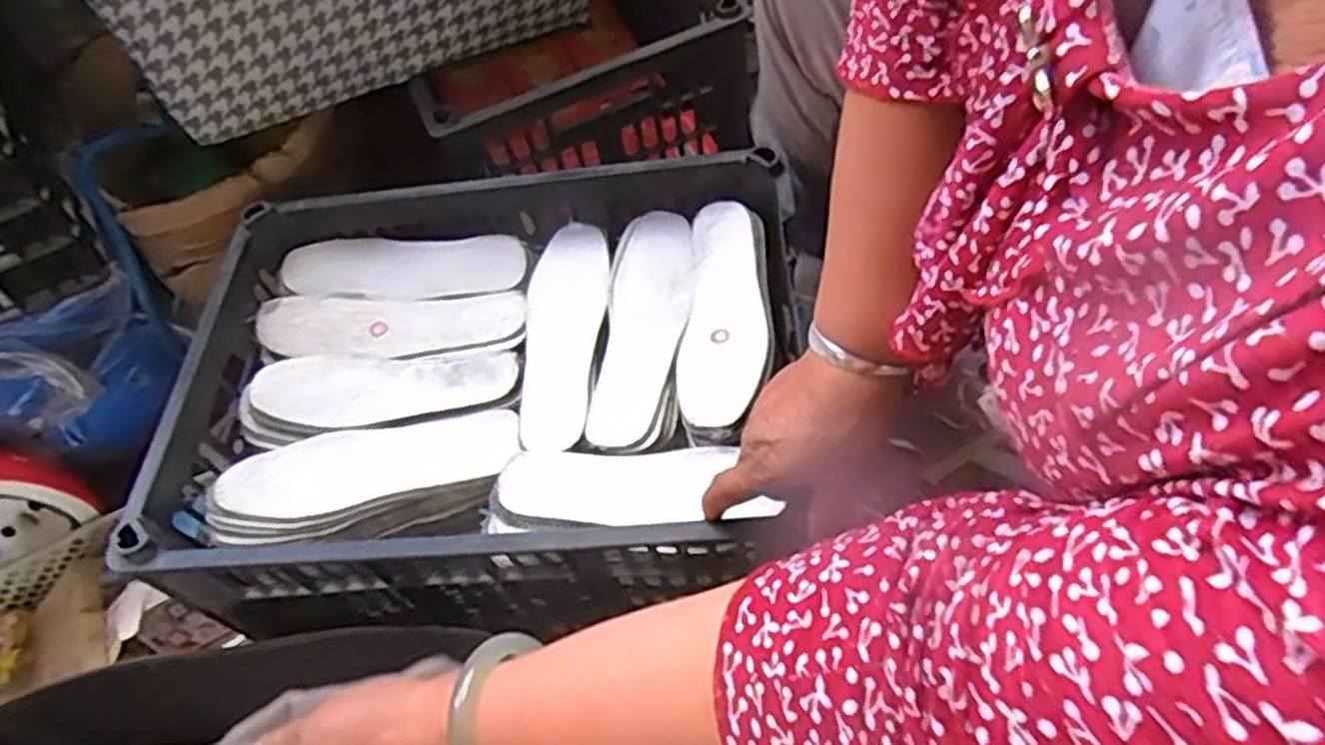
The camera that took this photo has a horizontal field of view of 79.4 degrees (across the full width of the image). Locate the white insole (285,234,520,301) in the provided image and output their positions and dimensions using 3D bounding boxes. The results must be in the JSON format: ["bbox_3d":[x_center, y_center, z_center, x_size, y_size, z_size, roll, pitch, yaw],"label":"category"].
[{"bbox_3d":[-0.234,-0.097,0.727,0.214,0.013,0.057,1,66,3],"label":"white insole"}]

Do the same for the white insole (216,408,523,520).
[{"bbox_3d":[-0.225,0.069,0.622,0.227,0.015,0.065,-9,56,-2],"label":"white insole"}]

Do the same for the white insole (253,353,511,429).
[{"bbox_3d":[-0.230,0.012,0.658,0.213,0.007,0.067,1,66,2],"label":"white insole"}]

